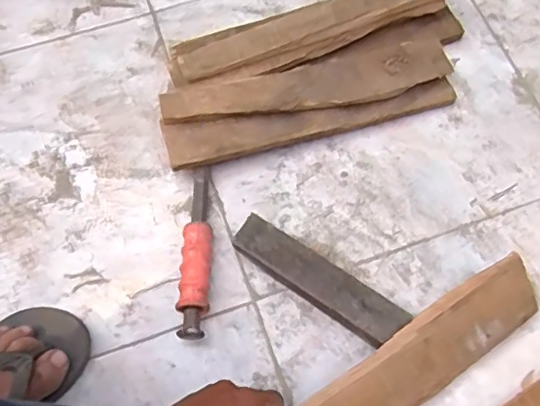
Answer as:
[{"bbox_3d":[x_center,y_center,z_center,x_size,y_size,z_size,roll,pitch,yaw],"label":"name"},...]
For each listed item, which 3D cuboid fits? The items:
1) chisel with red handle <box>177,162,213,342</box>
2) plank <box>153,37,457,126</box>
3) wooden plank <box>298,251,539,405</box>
[{"bbox_3d":[-0.077,0.049,0.610,0.028,0.037,0.187,-1,67,-1],"label":"chisel with red handle"},{"bbox_3d":[0.047,-0.135,0.663,0.332,0.020,0.067,-15,68,-7],"label":"plank"},{"bbox_3d":[0.118,0.168,0.543,0.334,0.012,0.077,-32,106,-13],"label":"wooden plank"}]

